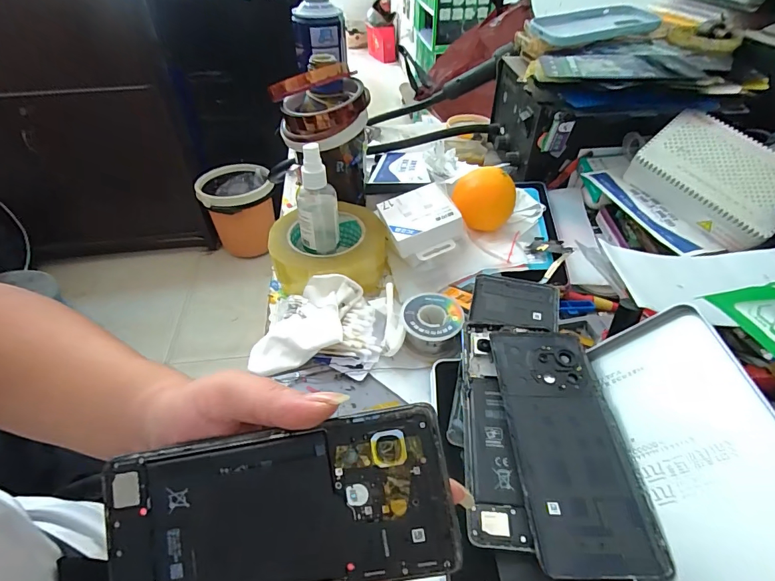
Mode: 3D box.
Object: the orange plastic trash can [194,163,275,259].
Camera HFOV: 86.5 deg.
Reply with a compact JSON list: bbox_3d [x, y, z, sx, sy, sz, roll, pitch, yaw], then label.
[{"bbox_3d":[-0.555,-0.284,1.588,0.241,0.317,0.226,0,44,0],"label":"orange plastic trash can"}]

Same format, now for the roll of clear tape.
[{"bbox_3d":[-0.063,-0.042,0.444,0.117,0.052,0.121,0,44,0],"label":"roll of clear tape"}]

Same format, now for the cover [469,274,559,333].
[{"bbox_3d":[0.111,0.011,0.355,0.072,0.006,0.056,9,45,9],"label":"cover"}]

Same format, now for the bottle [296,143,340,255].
[{"bbox_3d":[-0.069,-0.081,0.406,0.038,0.126,0.032,-7,44,-7],"label":"bottle"}]

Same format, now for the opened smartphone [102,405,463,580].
[{"bbox_3d":[-0.051,0.103,0.189,0.158,0.004,0.071,-11,83,4],"label":"opened smartphone"}]

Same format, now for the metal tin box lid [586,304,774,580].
[{"bbox_3d":[0.177,0.100,0.239,0.096,0.012,0.187,-35,32,30],"label":"metal tin box lid"}]

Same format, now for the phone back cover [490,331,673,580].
[{"bbox_3d":[0.117,0.092,0.271,0.071,0.009,0.159,0,44,0],"label":"phone back cover"}]

